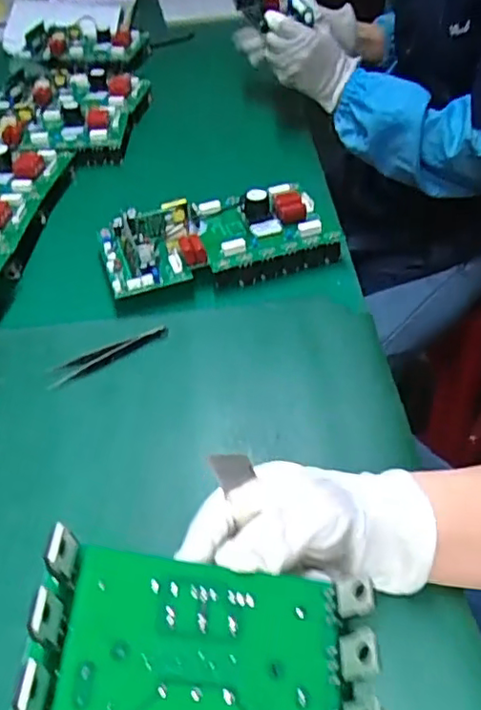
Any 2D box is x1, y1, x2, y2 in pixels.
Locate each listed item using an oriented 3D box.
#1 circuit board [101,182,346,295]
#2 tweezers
[{"bbox_3d":[-0.025,-0.127,0.629,0.232,0.050,0.120,-14,43,-12],"label":"circuit board"},{"bbox_3d":[-0.113,-0.001,0.531,0.108,0.011,0.024,-20,45,-18],"label":"tweezers"}]

